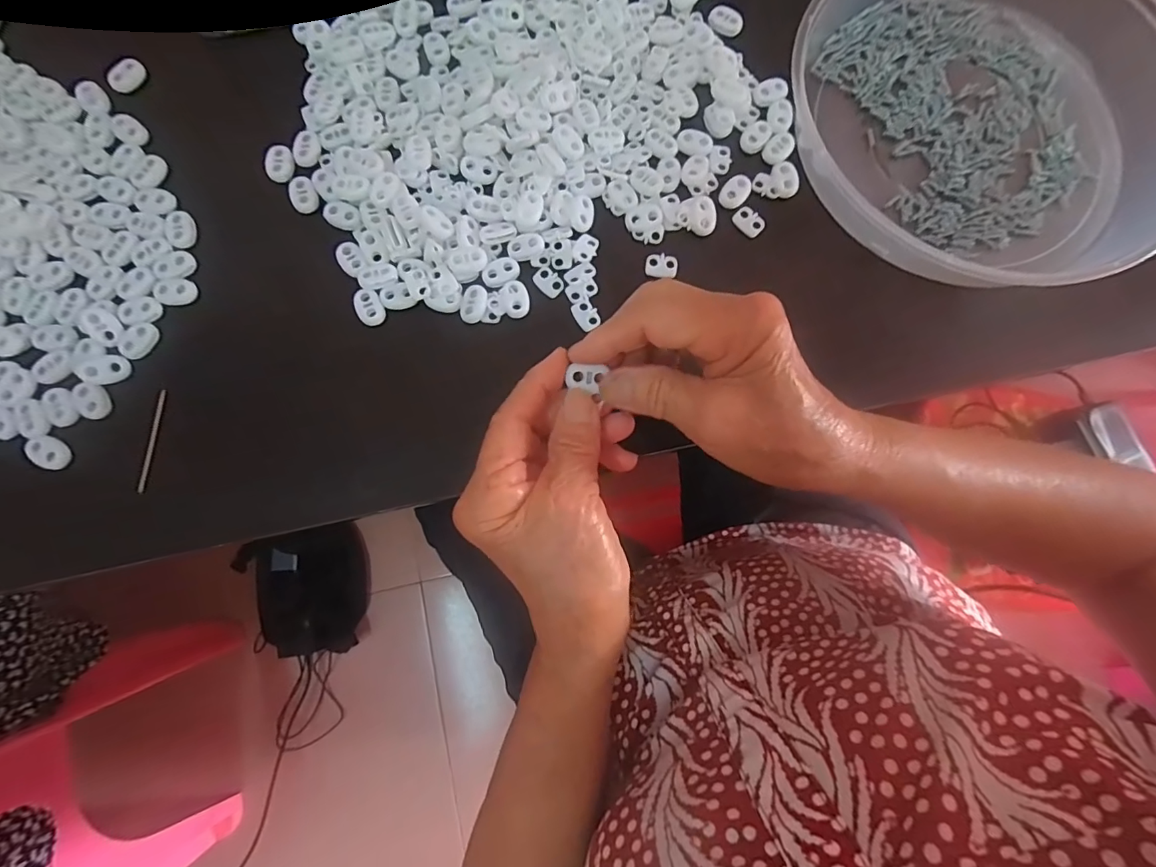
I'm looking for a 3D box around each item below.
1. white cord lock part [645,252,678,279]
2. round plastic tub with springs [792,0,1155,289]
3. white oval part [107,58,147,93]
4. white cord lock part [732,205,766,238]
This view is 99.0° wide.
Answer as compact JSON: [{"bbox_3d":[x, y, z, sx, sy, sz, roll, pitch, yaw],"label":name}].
[{"bbox_3d":[0.050,-0.101,0.296,0.019,0.004,0.015,3,80,-1],"label":"white cord lock part"},{"bbox_3d":[0.243,-0.195,0.296,0.222,0.038,0.231,0,80,-1],"label":"round plastic tub with springs"},{"bbox_3d":[-0.280,-0.223,0.307,0.010,0.009,0.022,34,81,5],"label":"white oval part"},{"bbox_3d":[0.105,-0.130,0.302,0.014,0.004,0.019,-44,84,-8],"label":"white cord lock part"}]

